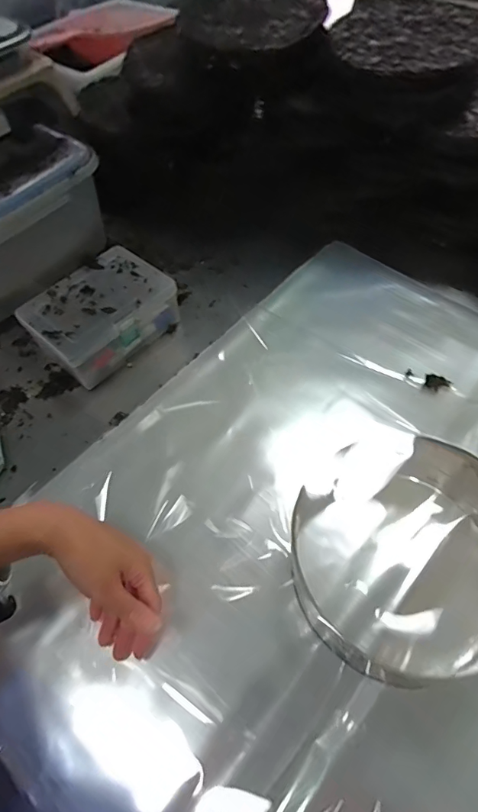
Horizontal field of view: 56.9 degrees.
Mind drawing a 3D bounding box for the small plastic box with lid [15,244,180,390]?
[{"bbox_3d":[-0.185,-0.123,0.607,0.126,0.080,0.179,38,66,24],"label":"small plastic box with lid"}]

